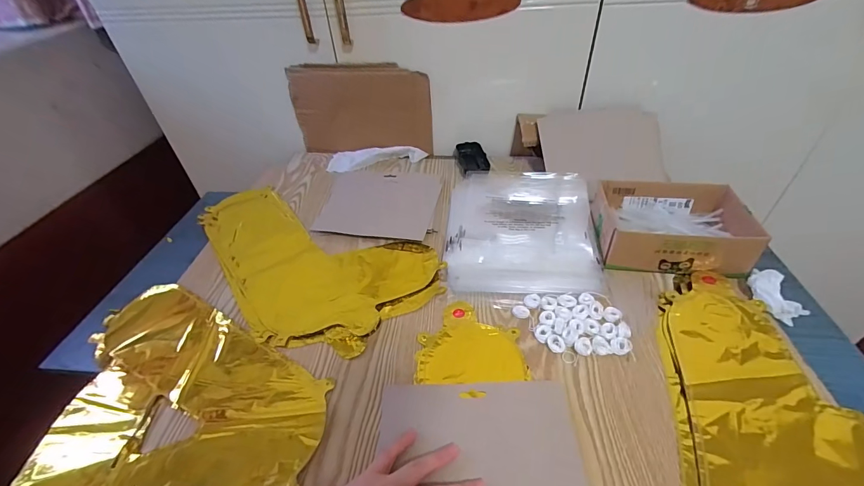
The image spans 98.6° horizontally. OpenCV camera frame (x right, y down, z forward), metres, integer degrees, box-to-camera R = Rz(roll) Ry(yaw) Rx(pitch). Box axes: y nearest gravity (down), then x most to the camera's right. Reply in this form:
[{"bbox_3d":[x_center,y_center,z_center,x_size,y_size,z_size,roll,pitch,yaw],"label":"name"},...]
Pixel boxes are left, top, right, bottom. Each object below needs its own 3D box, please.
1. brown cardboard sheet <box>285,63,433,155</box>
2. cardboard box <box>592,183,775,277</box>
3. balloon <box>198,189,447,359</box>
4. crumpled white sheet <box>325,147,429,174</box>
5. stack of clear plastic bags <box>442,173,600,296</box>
[{"bbox_3d":[-0.138,-0.262,0.739,0.272,0.167,0.020,4,42,9],"label":"brown cardboard sheet"},{"bbox_3d":[0.337,-0.029,0.533,0.186,0.057,0.147,4,42,9],"label":"cardboard box"},{"bbox_3d":[-0.208,0.010,0.579,0.432,0.010,0.236,28,50,31],"label":"balloon"},{"bbox_3d":[-0.113,-0.172,0.758,0.195,0.026,0.053,-2,41,2],"label":"crumpled white sheet"},{"bbox_3d":[0.138,-0.037,0.591,0.217,0.020,0.280,3,42,8],"label":"stack of clear plastic bags"}]

